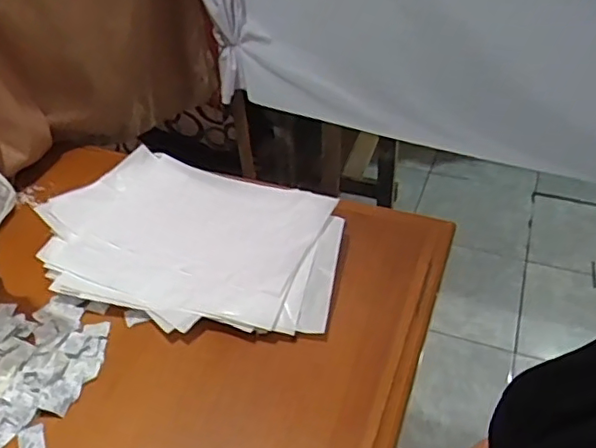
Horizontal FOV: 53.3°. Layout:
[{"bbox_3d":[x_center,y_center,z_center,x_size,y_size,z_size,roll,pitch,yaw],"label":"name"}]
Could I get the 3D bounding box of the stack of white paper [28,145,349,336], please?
[{"bbox_3d":[-0.155,0.018,0.905,0.441,0.034,0.313,11,43,12],"label":"stack of white paper"}]

